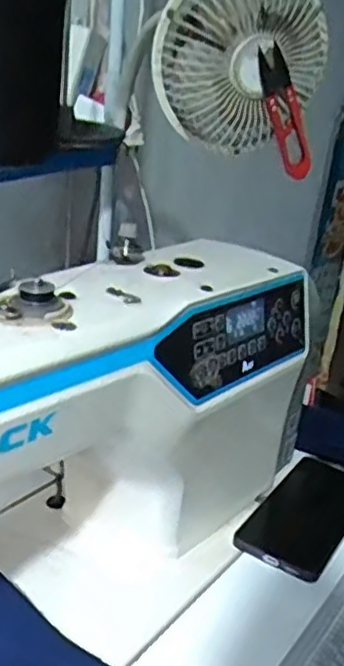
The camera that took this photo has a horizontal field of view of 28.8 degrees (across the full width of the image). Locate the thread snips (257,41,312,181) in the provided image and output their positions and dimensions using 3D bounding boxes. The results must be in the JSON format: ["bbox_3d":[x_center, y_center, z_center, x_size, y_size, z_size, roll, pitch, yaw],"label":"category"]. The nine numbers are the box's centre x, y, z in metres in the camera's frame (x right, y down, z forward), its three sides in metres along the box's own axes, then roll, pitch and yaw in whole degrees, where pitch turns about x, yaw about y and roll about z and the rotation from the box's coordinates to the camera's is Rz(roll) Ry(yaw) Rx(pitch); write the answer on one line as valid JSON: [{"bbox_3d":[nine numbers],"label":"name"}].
[{"bbox_3d":[0.080,-0.151,0.467,0.016,0.097,0.029,-35,36,-16],"label":"thread snips"}]

